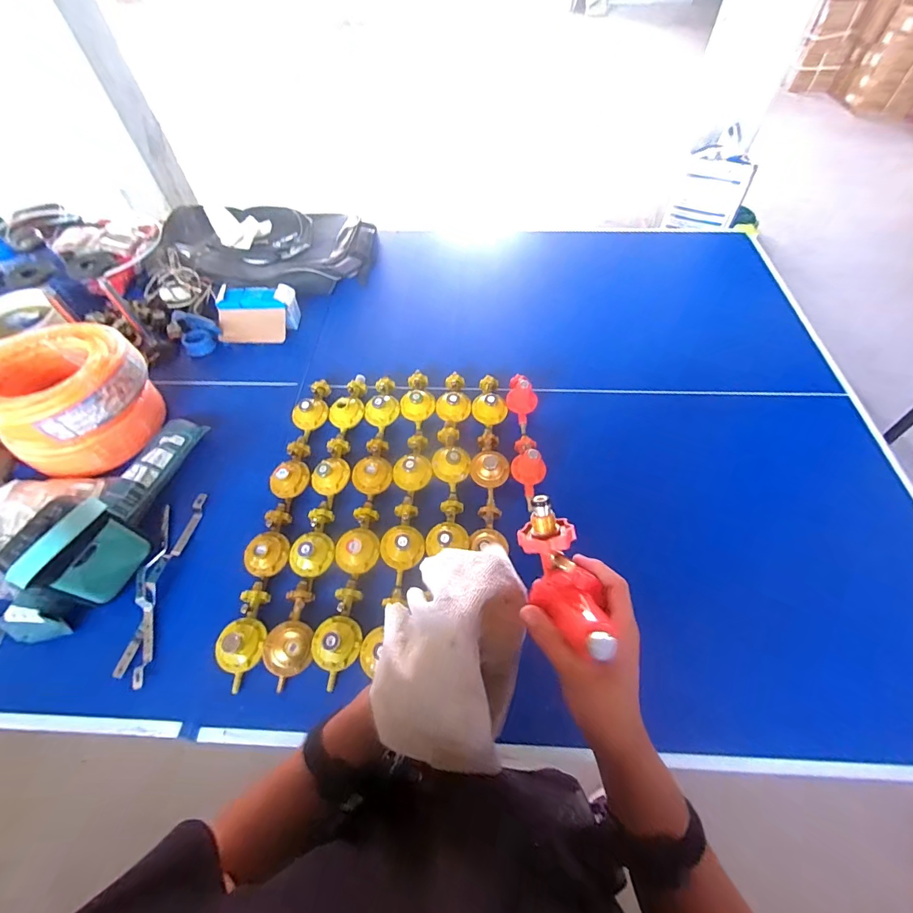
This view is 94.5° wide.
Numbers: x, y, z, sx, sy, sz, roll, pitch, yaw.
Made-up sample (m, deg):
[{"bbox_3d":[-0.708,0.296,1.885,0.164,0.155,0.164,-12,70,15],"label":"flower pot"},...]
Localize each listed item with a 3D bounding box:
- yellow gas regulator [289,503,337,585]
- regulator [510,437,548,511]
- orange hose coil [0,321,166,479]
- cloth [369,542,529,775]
[{"bbox_3d":[-0.269,0.160,0.824,0.082,0.052,0.154,12,58,10],"label":"yellow gas regulator"},{"bbox_3d":[0.150,0.018,0.875,0.067,0.073,0.164,7,57,6],"label":"regulator"},{"bbox_3d":[-0.832,-0.126,0.934,0.302,0.193,0.255,-32,61,-17],"label":"orange hose coil"},{"bbox_3d":[-0.002,0.183,0.394,0.123,0.157,0.172,8,58,7],"label":"cloth"}]

